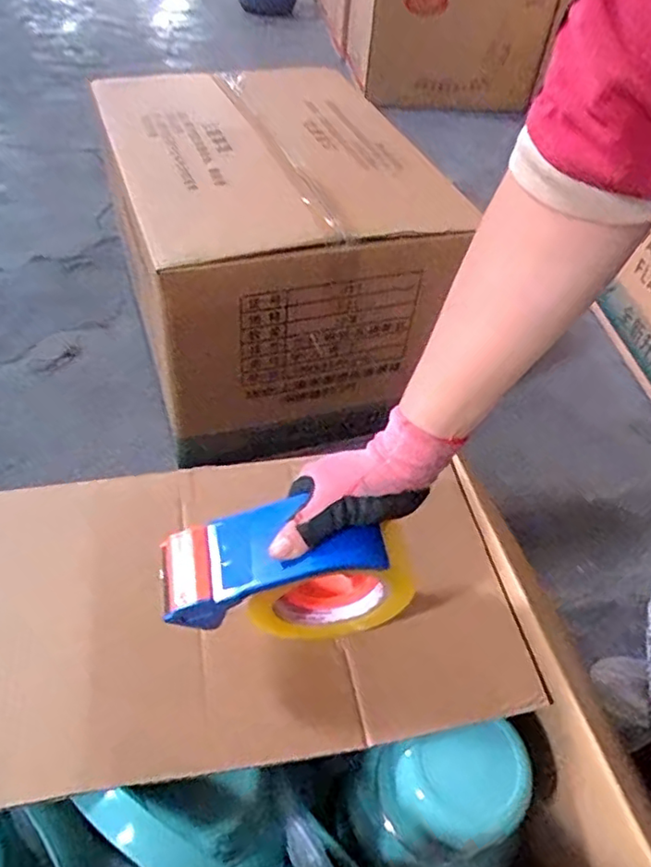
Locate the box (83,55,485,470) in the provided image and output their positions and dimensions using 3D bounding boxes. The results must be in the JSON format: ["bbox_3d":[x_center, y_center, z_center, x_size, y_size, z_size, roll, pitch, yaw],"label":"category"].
[{"bbox_3d":[-0.153,-0.392,1.219,0.463,0.462,0.830,-14,50,-17],"label":"box"}]

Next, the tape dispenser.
[{"bbox_3d":[-0.028,0.102,0.439,0.169,0.109,0.062,-7,48,-11],"label":"tape dispenser"}]

